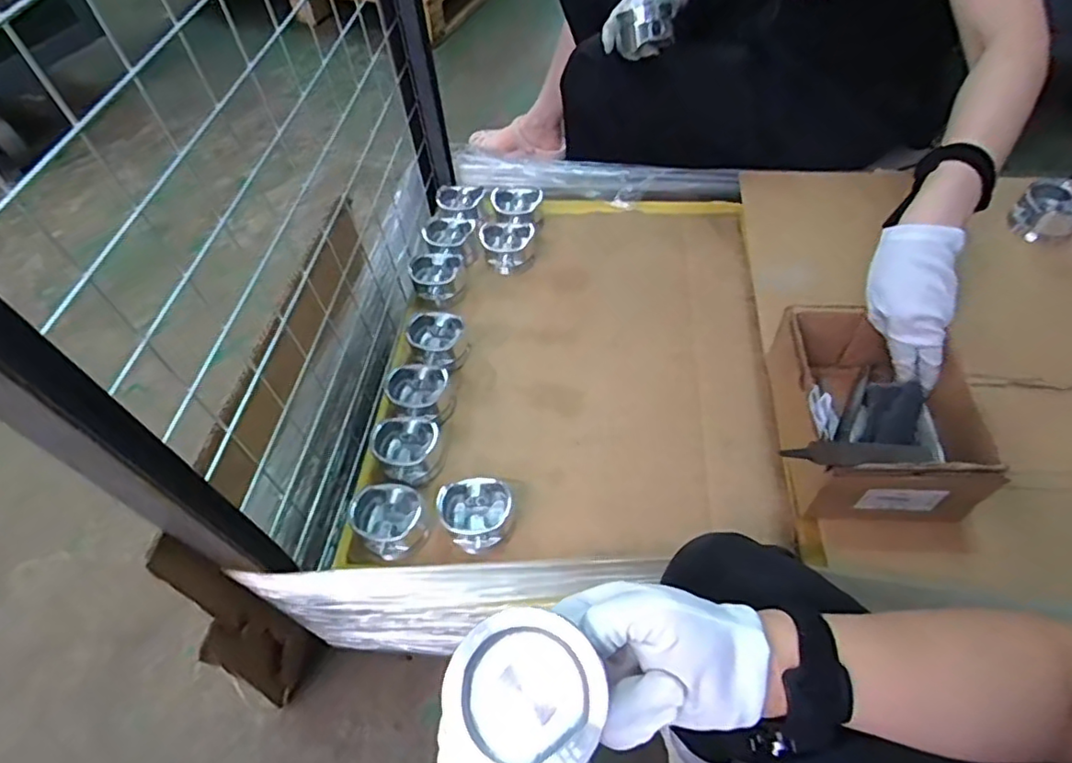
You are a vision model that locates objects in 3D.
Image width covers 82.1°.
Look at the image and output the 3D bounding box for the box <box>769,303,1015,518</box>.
[{"bbox_3d":[0.336,0.036,0.627,0.159,0.163,0.198,1,57,5],"label":"box"}]

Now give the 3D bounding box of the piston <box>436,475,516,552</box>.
[{"bbox_3d":[-0.061,0.142,0.658,0.077,0.043,0.069,-19,58,-8],"label":"piston"}]

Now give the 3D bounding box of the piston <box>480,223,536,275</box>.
[{"bbox_3d":[-0.040,-0.195,0.917,0.081,0.053,0.086,-5,57,1],"label":"piston"}]

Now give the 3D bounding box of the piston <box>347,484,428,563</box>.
[{"bbox_3d":[-0.159,0.148,0.663,0.075,0.046,0.069,-2,57,3],"label":"piston"}]

